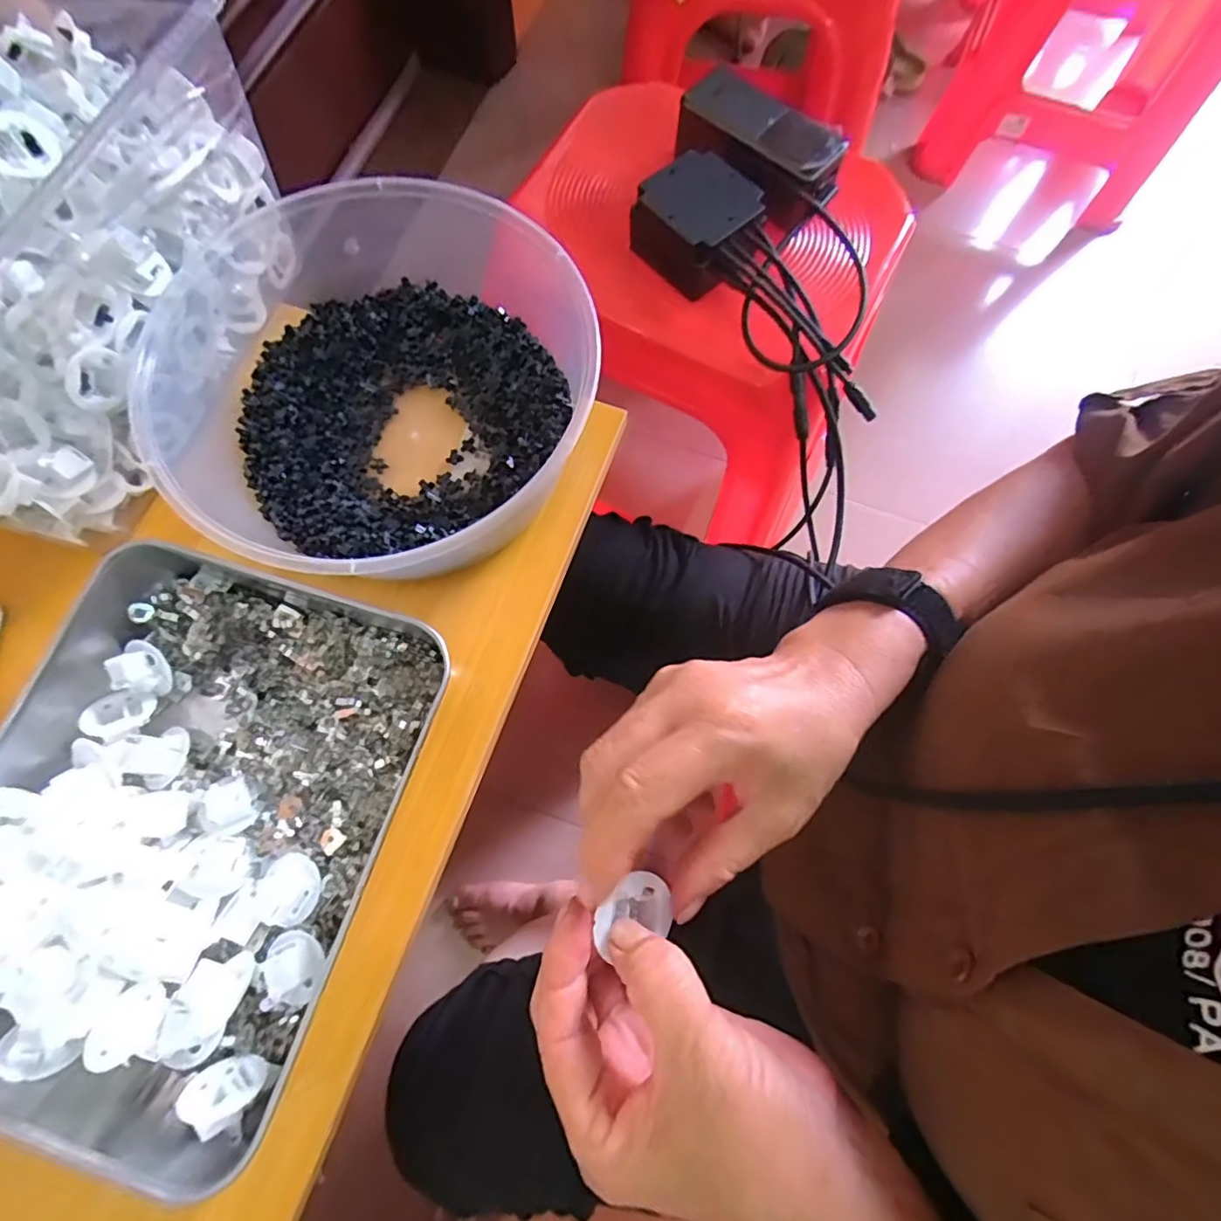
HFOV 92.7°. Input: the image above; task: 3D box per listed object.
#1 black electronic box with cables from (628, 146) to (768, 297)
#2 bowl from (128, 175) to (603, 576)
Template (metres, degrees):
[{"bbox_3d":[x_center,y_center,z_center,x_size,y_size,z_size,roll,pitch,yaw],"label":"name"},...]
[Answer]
[{"bbox_3d":[0.067,-0.298,0.453,0.085,0.053,0.084,38,77,10],"label":"black electronic box with cables"},{"bbox_3d":[-0.141,-0.134,0.349,0.259,0.082,0.228,17,74,4],"label":"bowl"}]

